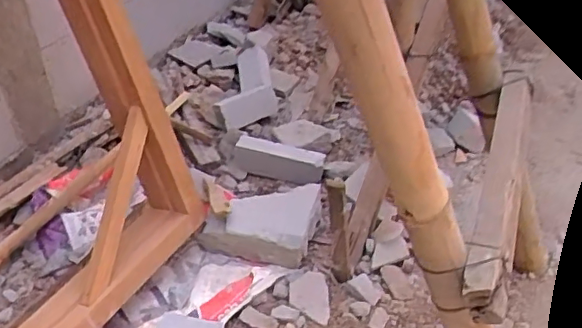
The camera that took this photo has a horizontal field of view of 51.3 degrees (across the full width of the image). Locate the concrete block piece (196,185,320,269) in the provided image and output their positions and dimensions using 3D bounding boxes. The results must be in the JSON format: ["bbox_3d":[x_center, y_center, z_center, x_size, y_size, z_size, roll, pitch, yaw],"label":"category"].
[{"bbox_3d":[-0.062,0.111,1.245,0.220,0.070,0.168,9,40,14],"label":"concrete block piece"}]

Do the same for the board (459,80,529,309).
[{"bbox_3d":[0.282,0.013,0.799,0.055,0.036,0.428,12,41,18],"label":"board"}]

